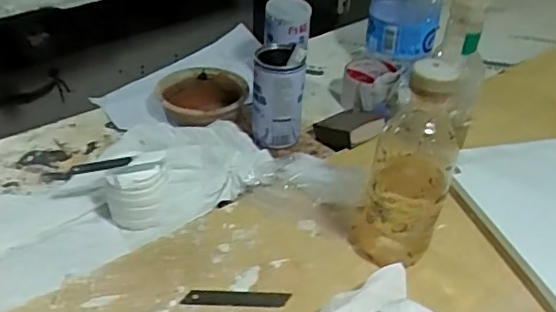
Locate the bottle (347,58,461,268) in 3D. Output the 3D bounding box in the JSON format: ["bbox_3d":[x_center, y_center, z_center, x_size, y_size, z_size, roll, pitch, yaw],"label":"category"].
[{"bbox_3d":[0.119,0.015,0.546,0.081,0.207,0.072,11,37,10],"label":"bottle"}]

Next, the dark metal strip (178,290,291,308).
[{"bbox_3d":[-0.039,0.134,0.549,0.097,0.004,0.017,3,47,-1],"label":"dark metal strip"}]

